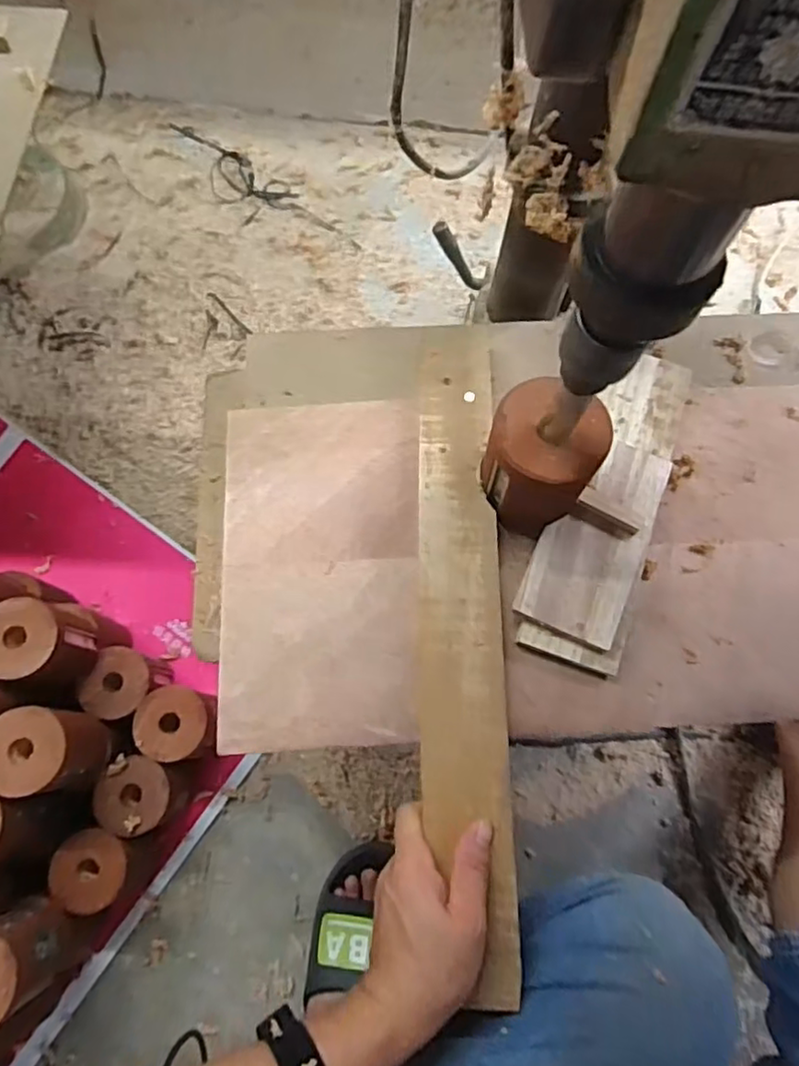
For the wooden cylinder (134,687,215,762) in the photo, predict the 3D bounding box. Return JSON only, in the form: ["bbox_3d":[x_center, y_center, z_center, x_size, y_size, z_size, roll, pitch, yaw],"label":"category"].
[{"bbox_3d":[-0.253,0.222,0.729,0.078,0.090,0.077,17,73,4],"label":"wooden cylinder"}]

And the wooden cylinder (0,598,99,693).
[{"bbox_3d":[-0.377,0.116,0.655,0.078,0.095,0.078,18,73,4],"label":"wooden cylinder"}]

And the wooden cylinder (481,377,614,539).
[{"bbox_3d":[0.101,-0.051,0.460,0.078,0.094,0.074,27,75,7],"label":"wooden cylinder"}]

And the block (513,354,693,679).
[{"bbox_3d":[0.167,-0.028,0.498,0.084,0.027,0.267,20,74,5],"label":"block"}]

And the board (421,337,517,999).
[{"bbox_3d":[0.048,0.063,0.465,0.065,0.012,0.480,-1,73,-1],"label":"board"}]

